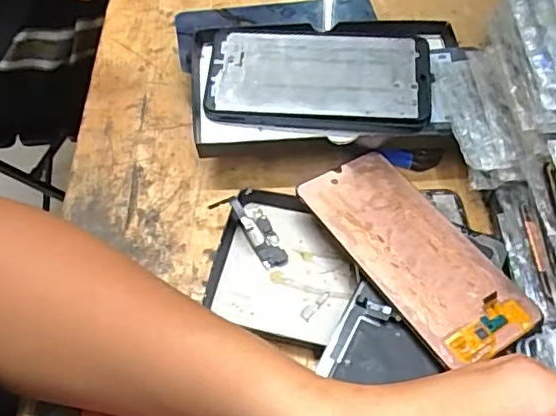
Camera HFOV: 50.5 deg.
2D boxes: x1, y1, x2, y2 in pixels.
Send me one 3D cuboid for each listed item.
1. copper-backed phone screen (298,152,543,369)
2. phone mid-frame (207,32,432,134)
[{"bbox_3d":[0.080,0.025,0.350,0.069,0.004,0.148,-27,59,-23],"label":"copper-backed phone screen"},{"bbox_3d":[0.029,-0.092,0.422,0.156,0.007,0.085,3,69,4],"label":"phone mid-frame"}]

